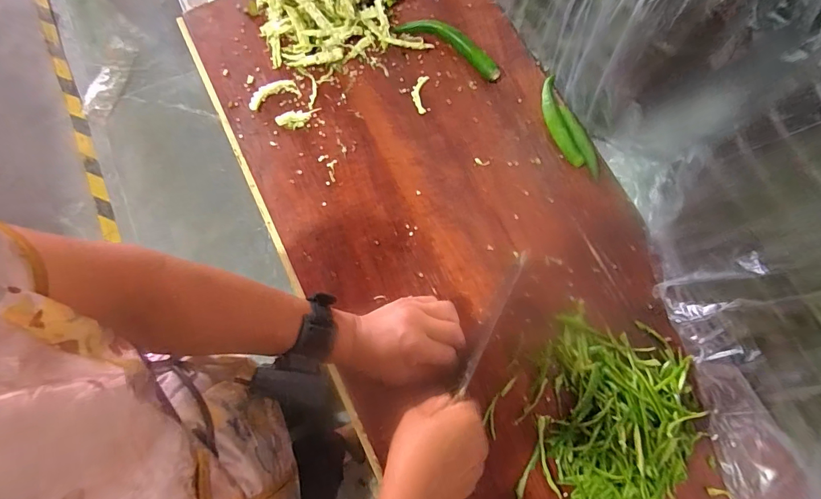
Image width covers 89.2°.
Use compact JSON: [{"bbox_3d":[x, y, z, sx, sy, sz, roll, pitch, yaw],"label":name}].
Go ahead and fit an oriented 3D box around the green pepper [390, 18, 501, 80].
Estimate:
[{"bbox_3d":[0.053,-0.264,0.532,0.147,0.016,0.043,32,79,6],"label":"green pepper"}]

